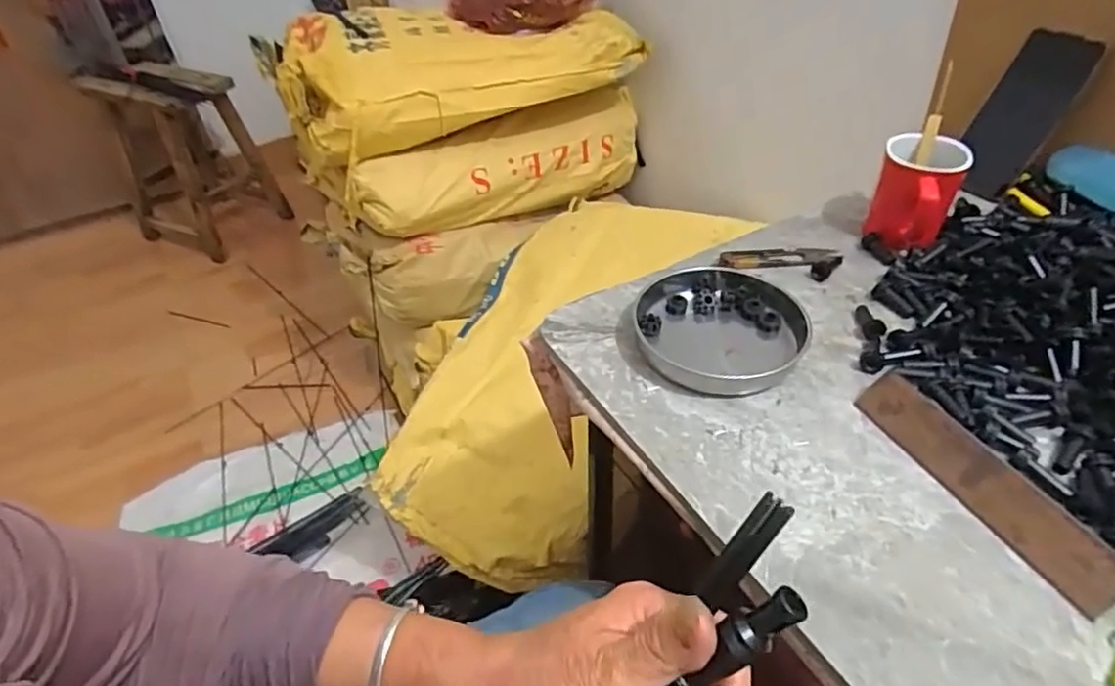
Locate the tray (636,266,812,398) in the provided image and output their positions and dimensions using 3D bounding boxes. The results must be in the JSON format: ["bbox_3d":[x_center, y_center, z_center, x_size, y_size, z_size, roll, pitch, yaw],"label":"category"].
[{"bbox_3d":[0.136,-0.014,0.527,0.140,0.018,0.136,-2,42,1],"label":"tray"}]

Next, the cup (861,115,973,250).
[{"bbox_3d":[0.341,-0.146,0.604,0.073,0.083,0.119,25,49,27],"label":"cup"}]

